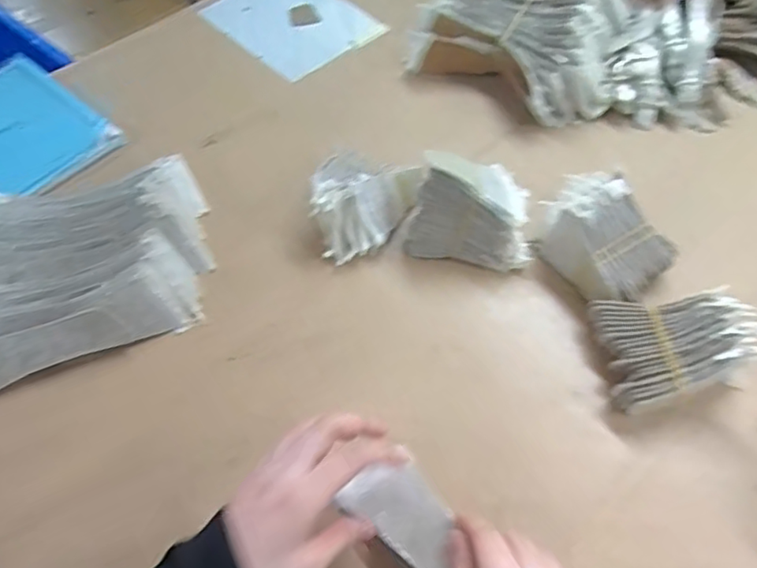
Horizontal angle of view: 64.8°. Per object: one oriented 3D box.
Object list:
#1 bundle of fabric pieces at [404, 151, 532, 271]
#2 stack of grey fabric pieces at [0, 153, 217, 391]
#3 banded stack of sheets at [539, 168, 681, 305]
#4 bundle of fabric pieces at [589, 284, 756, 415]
[{"bbox_3d":[0.084,-0.071,0.535,0.106,0.087,0.072,8,57,7],"label":"bundle of fabric pieces"},{"bbox_3d":[-0.275,-0.019,0.528,0.243,0.053,0.193,-18,57,-10],"label":"stack of grey fabric pieces"},{"bbox_3d":[0.199,-0.038,0.522,0.092,0.059,0.104,-29,60,-17],"label":"banded stack of sheets"},{"bbox_3d":[0.230,0.048,0.462,0.108,0.059,0.088,-3,56,-1],"label":"bundle of fabric pieces"}]

